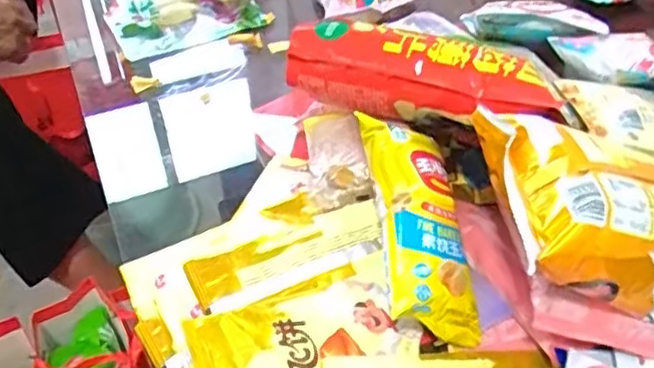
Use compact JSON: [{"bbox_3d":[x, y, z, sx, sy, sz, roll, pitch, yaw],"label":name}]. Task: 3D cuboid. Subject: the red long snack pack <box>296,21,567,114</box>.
[{"bbox_3d":[0.067,-0.082,0.495,0.195,0.045,0.047,17,46,17],"label":"red long snack pack"}]

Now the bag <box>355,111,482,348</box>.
[{"bbox_3d":[0.056,0.024,0.418,0.055,0.039,0.150,-8,64,-9],"label":"bag"}]

